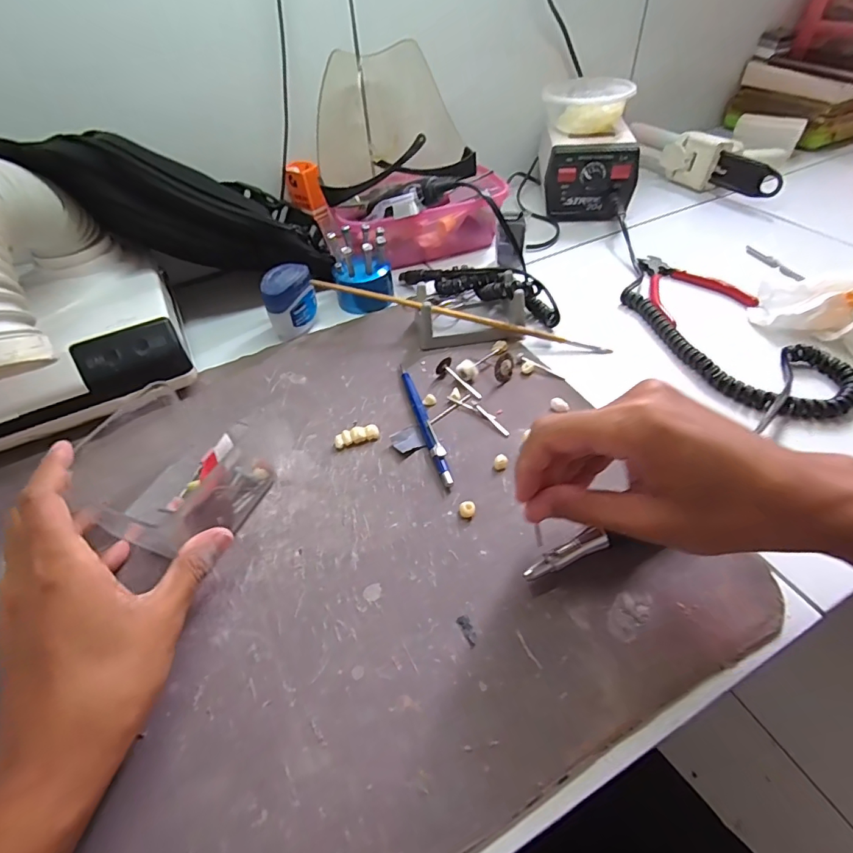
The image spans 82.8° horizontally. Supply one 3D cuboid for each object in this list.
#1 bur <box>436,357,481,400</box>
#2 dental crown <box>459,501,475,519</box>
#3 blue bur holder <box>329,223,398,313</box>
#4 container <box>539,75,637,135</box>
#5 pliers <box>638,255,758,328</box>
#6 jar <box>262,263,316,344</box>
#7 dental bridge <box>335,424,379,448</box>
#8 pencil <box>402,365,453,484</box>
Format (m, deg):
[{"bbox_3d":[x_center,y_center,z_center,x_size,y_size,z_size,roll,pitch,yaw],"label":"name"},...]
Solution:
[{"bbox_3d":[0.026,-0.039,0.400,0.016,0.011,0.047,-27,51,-20],"label":"bur"},{"bbox_3d":[0.027,0.054,0.315,0.010,0.006,0.009,-1,47,3],"label":"dental crown"},{"bbox_3d":[-0.064,-0.160,0.485,0.058,0.066,0.059,-9,47,-5],"label":"blue bur holder"},{"bbox_3d":[0.196,-0.399,0.591,0.100,0.041,0.111,9,48,12],"label":"container"},{"bbox_3d":[0.245,-0.139,0.478,0.096,0.009,0.115,-16,48,-11],"label":"pliers"},{"bbox_3d":[-0.127,-0.116,0.458,0.046,0.054,0.047,-13,47,-8],"label":"jar"},{"bbox_3d":[-0.053,0.007,0.366,0.033,0.008,0.010,-16,48,-11],"label":"dental bridge"},{"bbox_3d":[-0.003,-0.008,0.373,0.010,0.012,0.132,-14,48,-9],"label":"pencil"}]

